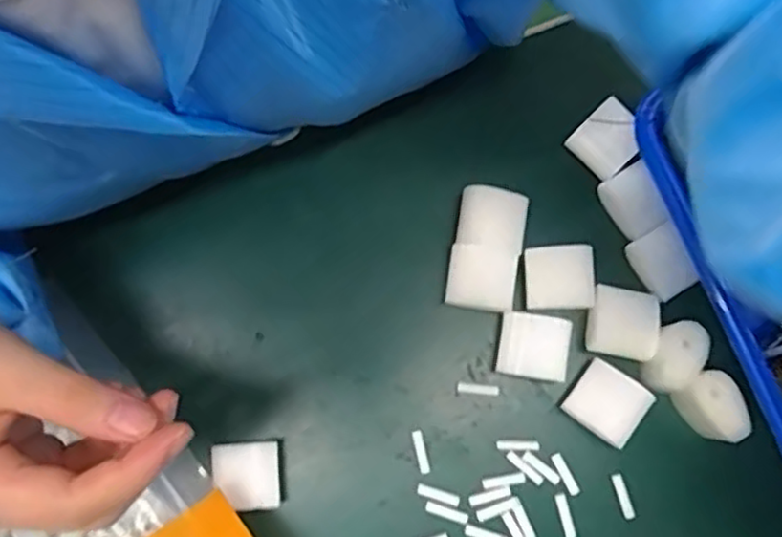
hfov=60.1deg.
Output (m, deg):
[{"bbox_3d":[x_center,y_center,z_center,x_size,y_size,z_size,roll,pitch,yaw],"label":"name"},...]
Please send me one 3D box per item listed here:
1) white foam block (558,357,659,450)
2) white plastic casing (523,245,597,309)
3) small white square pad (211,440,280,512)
[{"bbox_3d":[0.114,0.072,0.358,0.036,0.021,0.033,37,82,7],"label":"white foam block"},{"bbox_3d":[0.092,0.005,0.370,0.035,0.015,0.032,-1,79,-2],"label":"white plastic casing"},{"bbox_3d":[-0.076,0.110,0.359,0.034,0.011,0.034,-6,79,-1],"label":"small white square pad"}]

